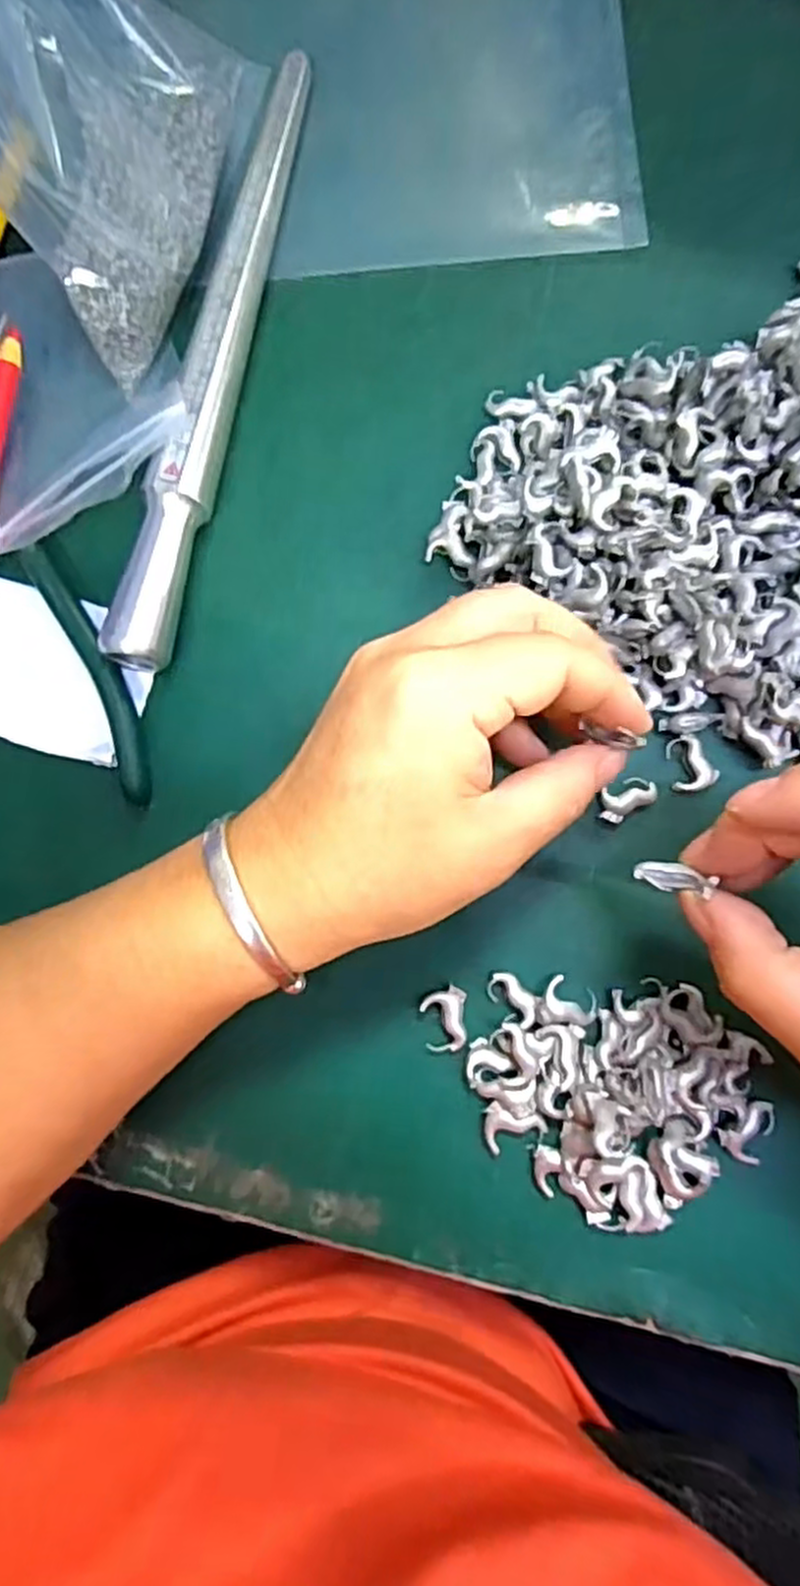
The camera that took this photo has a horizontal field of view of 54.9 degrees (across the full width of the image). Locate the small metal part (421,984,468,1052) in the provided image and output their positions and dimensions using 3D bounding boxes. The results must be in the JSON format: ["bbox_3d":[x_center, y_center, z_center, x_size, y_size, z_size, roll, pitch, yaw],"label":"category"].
[{"bbox_3d":[0.015,0.076,0.256,0.015,0.004,0.021,1,83,3],"label":"small metal part"}]

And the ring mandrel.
[{"bbox_3d":[-0.065,-0.161,0.280,0.019,0.024,0.238,13,84,4],"label":"ring mandrel"}]

